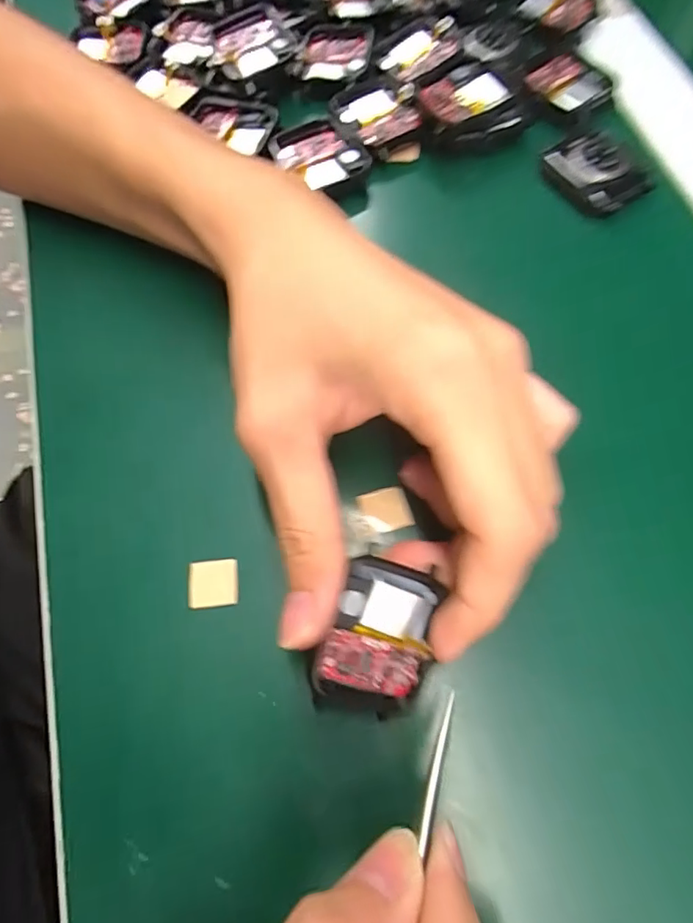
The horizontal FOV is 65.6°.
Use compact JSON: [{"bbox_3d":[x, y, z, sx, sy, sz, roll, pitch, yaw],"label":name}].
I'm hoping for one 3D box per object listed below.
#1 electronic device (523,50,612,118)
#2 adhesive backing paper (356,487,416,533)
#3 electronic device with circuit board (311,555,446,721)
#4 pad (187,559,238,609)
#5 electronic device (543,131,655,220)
[{"bbox_3d":[0.108,-0.186,0.264,0.032,0.005,0.038,-40,72,-15],"label":"electronic device"},{"bbox_3d":[0.014,0.018,0.195,0.018,0.004,0.015,-13,67,-4],"label":"adhesive backing paper"},{"bbox_3d":[0.008,0.056,0.167,0.033,0.010,0.048,24,86,-15],"label":"electronic device with circuit board"},{"bbox_3d":[-0.046,0.042,0.185,0.017,0.004,0.016,-5,67,-1],"label":"pad"},{"bbox_3d":[0.110,-0.131,0.241,0.030,0.007,0.043,-23,69,-8],"label":"electronic device"}]

